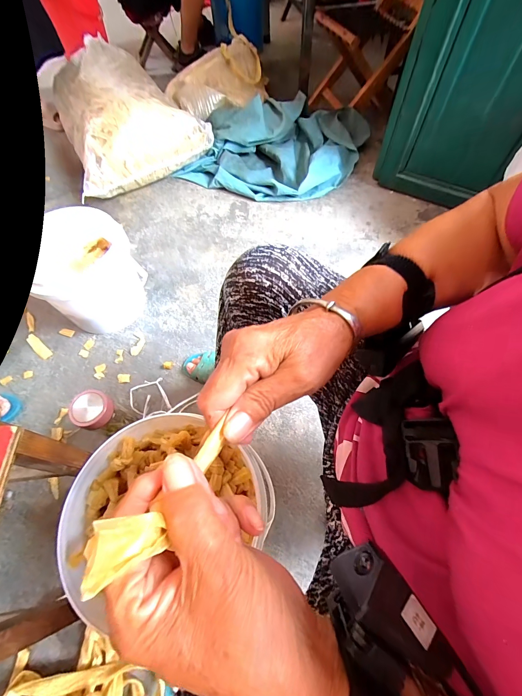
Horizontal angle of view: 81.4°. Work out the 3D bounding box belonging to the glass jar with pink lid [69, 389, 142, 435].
[{"bbox_3d":[-0.312,0.142,0.627,0.077,0.182,0.077,-1,61,1],"label":"glass jar with pink lid"}]

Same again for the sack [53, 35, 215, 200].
[{"bbox_3d":[-0.508,-0.843,1.097,0.472,0.231,0.496,-31,64,-15],"label":"sack"}]

